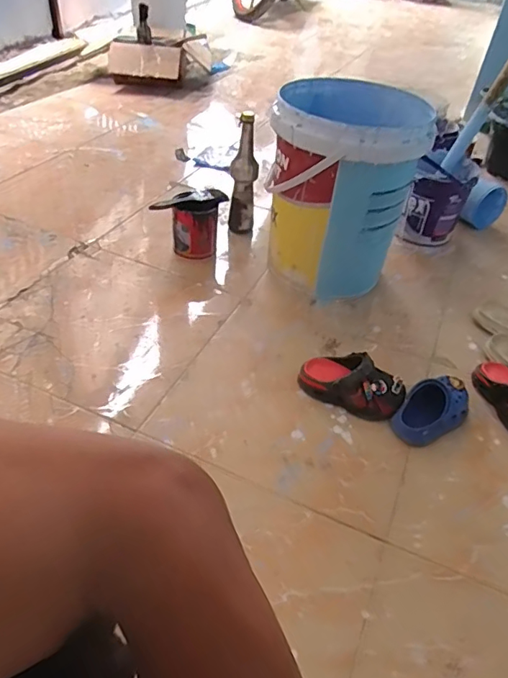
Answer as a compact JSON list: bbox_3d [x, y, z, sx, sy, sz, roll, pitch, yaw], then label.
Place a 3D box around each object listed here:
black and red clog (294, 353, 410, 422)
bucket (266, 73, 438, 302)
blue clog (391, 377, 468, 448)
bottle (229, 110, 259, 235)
[{"bbox_3d":[0.169,0.076,0.858,0.176,0.071,0.077,22,44,17],"label":"black and red clog"},{"bbox_3d":[0.193,-0.322,1.083,0.296,0.371,0.349,15,43,10],"label":"bucket"},{"bbox_3d":[0.304,0.115,0.832,0.151,0.065,0.080,-21,48,-27],"label":"blue clog"},{"bbox_3d":[-0.026,-0.386,1.210,0.063,0.293,0.071,3,42,-3],"label":"bottle"}]

